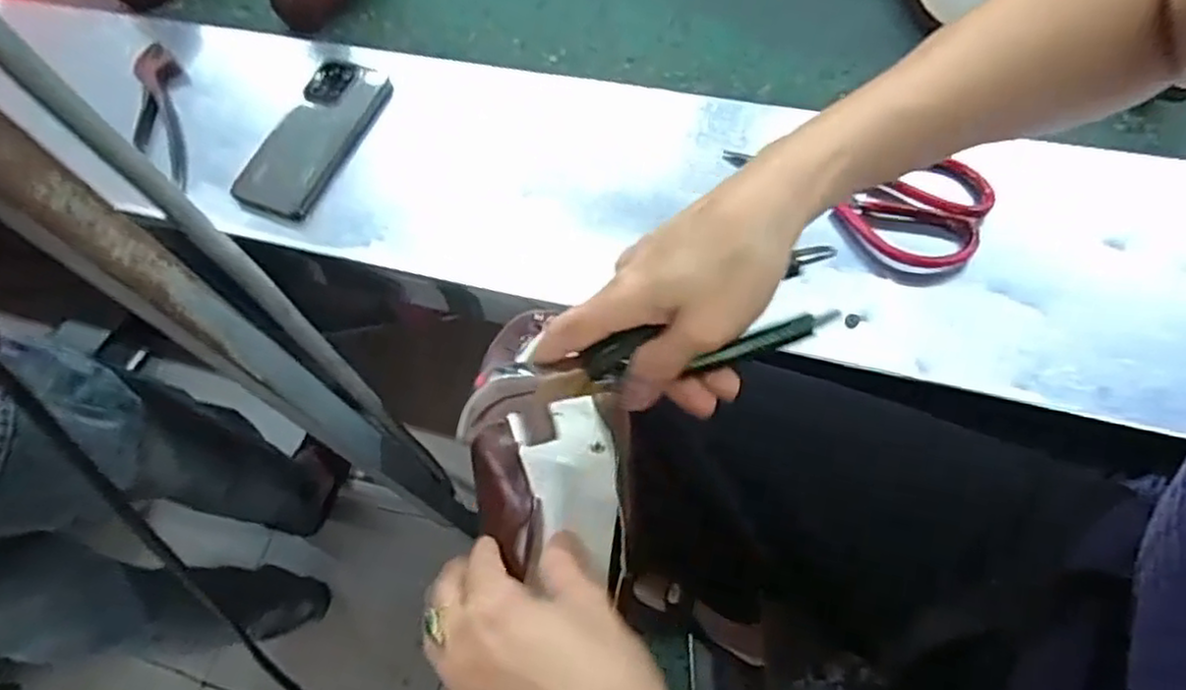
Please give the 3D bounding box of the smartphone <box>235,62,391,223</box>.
[{"bbox_3d":[-0.265,-0.199,0.668,0.081,0.015,0.174,20,69,16],"label":"smartphone"}]

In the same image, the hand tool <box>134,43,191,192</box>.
[{"bbox_3d":[-0.430,-0.232,0.710,0.049,0.020,0.187,-16,64,-6],"label":"hand tool"}]

